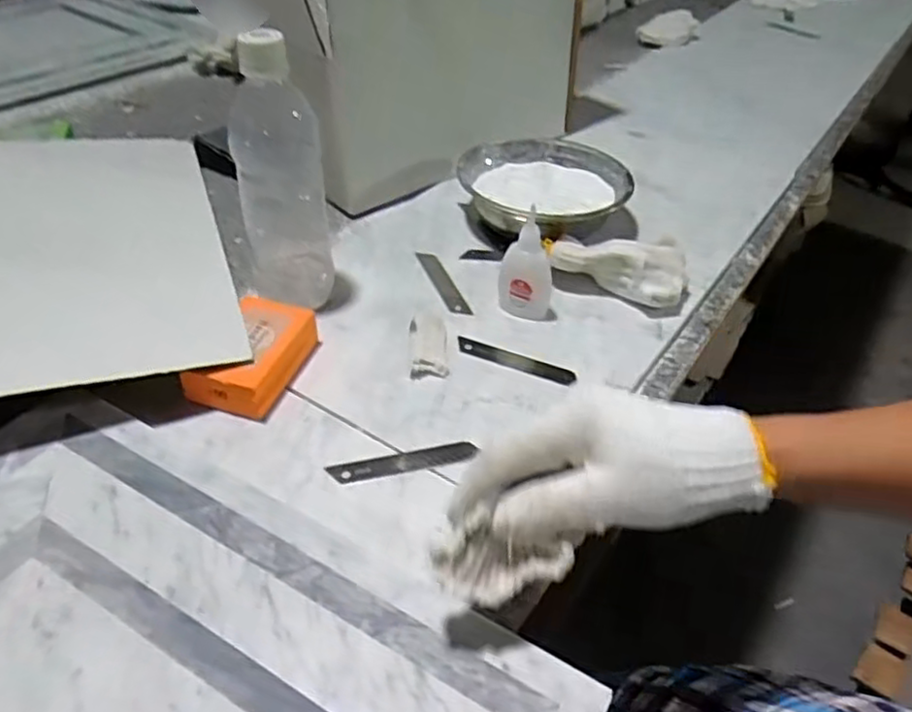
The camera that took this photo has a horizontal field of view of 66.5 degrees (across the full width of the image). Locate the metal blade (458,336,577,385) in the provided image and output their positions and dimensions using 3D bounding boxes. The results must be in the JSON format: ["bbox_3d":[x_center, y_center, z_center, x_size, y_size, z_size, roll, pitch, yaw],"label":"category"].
[{"bbox_3d":[0.045,0.003,0.533,0.095,0.004,0.019,19,41,18],"label":"metal blade"}]

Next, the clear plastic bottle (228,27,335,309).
[{"bbox_3d":[-0.133,-0.134,0.531,0.064,0.205,0.063,-7,41,-10],"label":"clear plastic bottle"}]

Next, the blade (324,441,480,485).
[{"bbox_3d":[-0.033,0.068,0.450,0.096,0.004,0.021,-8,40,-15],"label":"blade"}]

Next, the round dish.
[{"bbox_3d":[0.084,-0.157,0.688,0.159,0.053,0.160,2,39,-2],"label":"round dish"}]

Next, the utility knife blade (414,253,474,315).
[{"bbox_3d":[-0.012,-0.065,0.614,0.019,0.004,0.098,-5,40,-23],"label":"utility knife blade"}]

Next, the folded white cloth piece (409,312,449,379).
[{"bbox_3d":[-0.021,-0.010,0.541,0.028,0.008,0.077,0,39,-5],"label":"folded white cloth piece"}]

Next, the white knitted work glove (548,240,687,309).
[{"bbox_3d":[0.141,-0.078,0.600,0.114,0.047,0.057,17,43,16],"label":"white knitted work glove"}]

